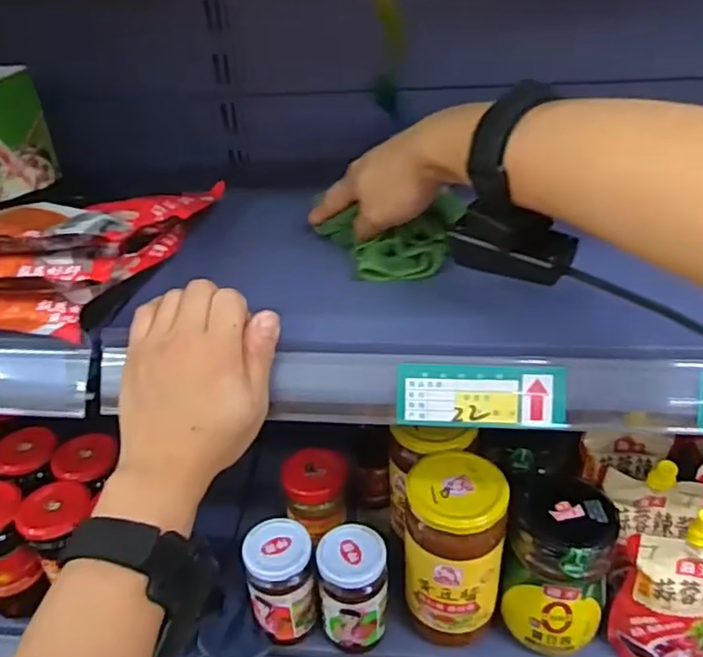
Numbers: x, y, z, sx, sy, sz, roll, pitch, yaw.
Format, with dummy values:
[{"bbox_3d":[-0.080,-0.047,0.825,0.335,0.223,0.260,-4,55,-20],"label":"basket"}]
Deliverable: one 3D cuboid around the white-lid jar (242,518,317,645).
[{"bbox_3d":[-0.064,0.232,0.577,0.059,0.103,0.054,-3,33,2],"label":"white-lid jar"}]

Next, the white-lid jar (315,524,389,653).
[{"bbox_3d":[0.002,0.239,0.572,0.060,0.107,0.057,-3,33,2],"label":"white-lid jar"}]

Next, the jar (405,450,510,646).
[{"bbox_3d":[0.093,0.202,0.566,0.082,0.169,0.079,-3,33,2],"label":"jar"}]

